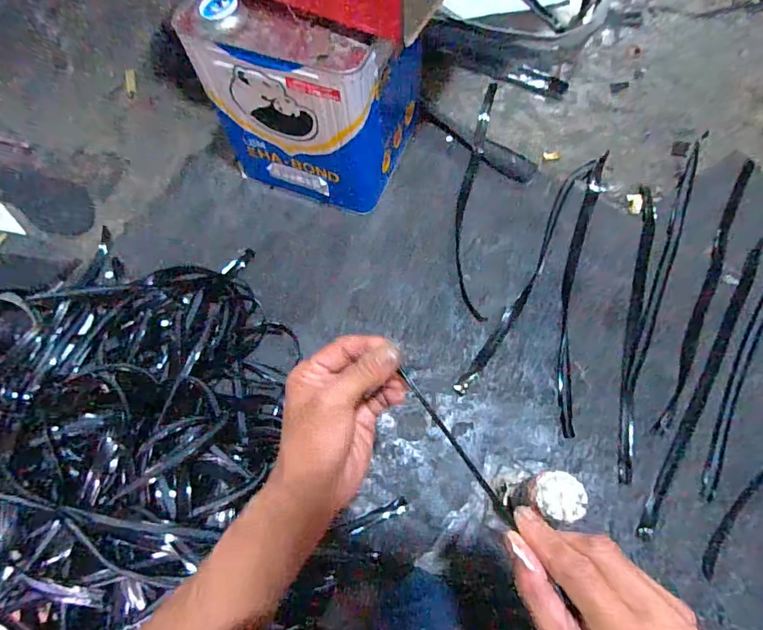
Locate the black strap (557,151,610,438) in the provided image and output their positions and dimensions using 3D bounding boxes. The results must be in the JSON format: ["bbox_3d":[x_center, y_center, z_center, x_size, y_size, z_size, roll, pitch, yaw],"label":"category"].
[{"bbox_3d":[0.290,-0.062,0.662,0.044,0.017,0.463,14,70,7],"label":"black strap"}]

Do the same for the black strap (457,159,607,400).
[{"bbox_3d":[0.230,-0.081,0.672,0.037,0.018,0.462,29,73,11],"label":"black strap"}]

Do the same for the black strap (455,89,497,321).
[{"bbox_3d":[0.149,-0.207,0.720,0.053,0.024,0.445,6,70,4],"label":"black strap"}]

